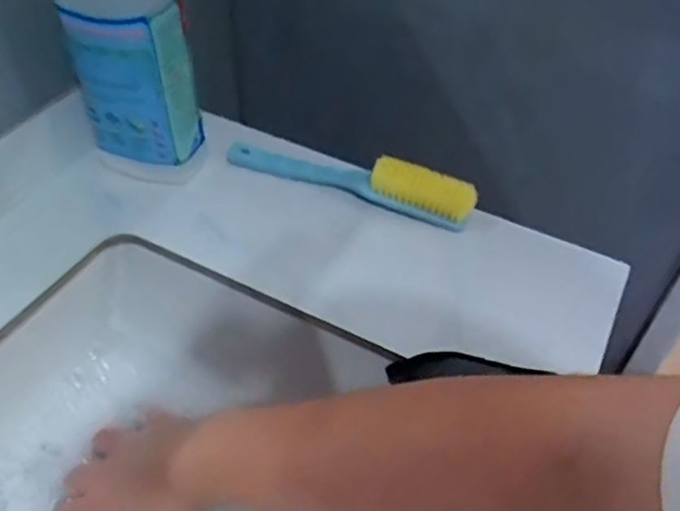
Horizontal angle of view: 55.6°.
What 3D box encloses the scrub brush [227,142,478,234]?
[{"bbox_3d":[0.007,-0.076,0.570,0.226,0.037,0.036,18,48,12],"label":"scrub brush"}]

